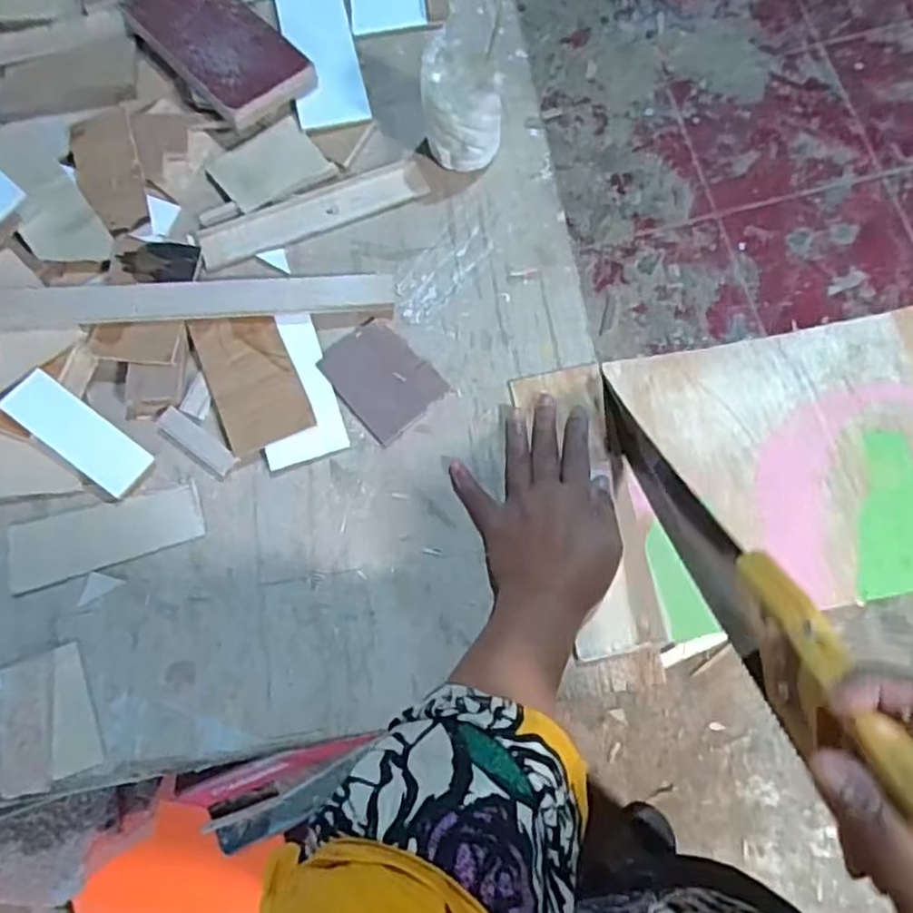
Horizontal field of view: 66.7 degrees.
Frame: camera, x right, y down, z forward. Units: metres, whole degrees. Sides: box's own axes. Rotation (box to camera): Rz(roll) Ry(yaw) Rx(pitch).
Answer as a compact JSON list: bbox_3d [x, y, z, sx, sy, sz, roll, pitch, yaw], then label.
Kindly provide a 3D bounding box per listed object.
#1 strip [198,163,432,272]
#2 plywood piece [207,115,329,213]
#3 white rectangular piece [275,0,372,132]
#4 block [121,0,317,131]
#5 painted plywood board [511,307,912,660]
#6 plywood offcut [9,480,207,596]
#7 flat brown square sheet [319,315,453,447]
[{"bbox_3d":[-0.126,-0.215,0.613,0.204,0.006,0.041,-23,73,-2],"label":"strip"},{"bbox_3d":[-0.172,-0.263,0.628,0.089,0.008,0.071,-35,74,-5],"label":"plywood piece"},{"bbox_3d":[-0.128,-0.384,0.655,0.064,0.009,0.170,-14,73,1],"label":"white rectangular piece"},{"bbox_3d":[-0.221,-0.383,0.643,0.090,0.029,0.193,-41,75,-7],"label":"block"},{"bbox_3d":[0.247,0.008,0.531,0.350,0.014,0.216,-10,74,-3],"label":"painted plywood board"},{"bbox_3d":[-0.277,0.062,0.550,0.152,0.009,0.052,-17,73,0],"label":"plywood offcut"},{"bbox_3d":[-0.062,-0.065,0.568,0.071,0.004,0.091,-42,75,-7],"label":"flat brown square sheet"}]

